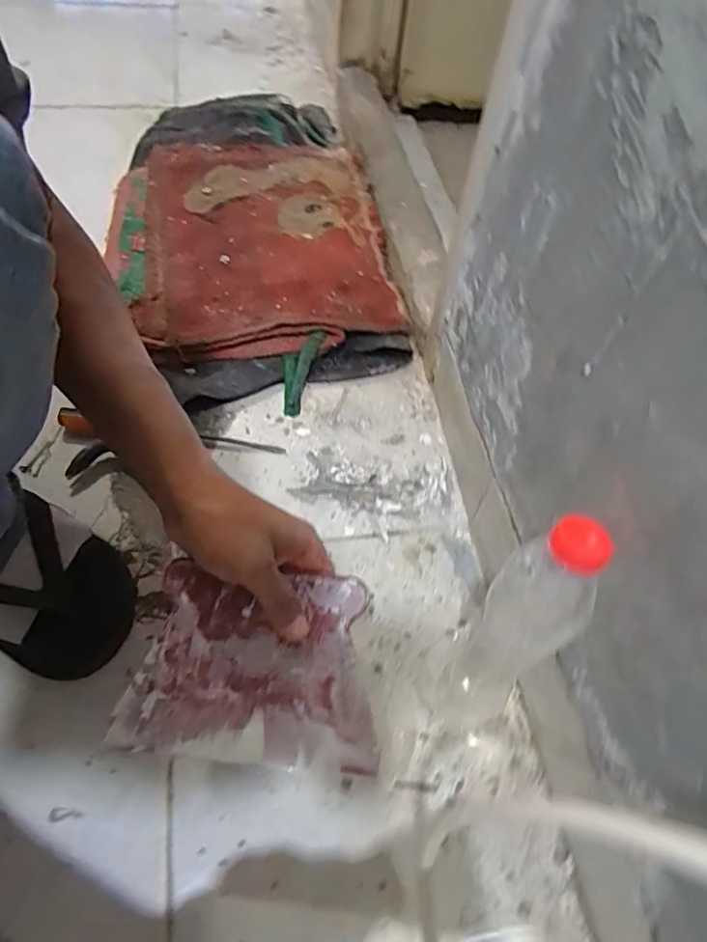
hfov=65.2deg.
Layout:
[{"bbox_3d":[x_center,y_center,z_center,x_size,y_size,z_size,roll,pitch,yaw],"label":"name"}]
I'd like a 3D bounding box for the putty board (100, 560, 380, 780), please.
[{"bbox_3d":[-0.065,0.127,0.363,0.161,0.008,0.119,6,79,0],"label":"putty board"}]

